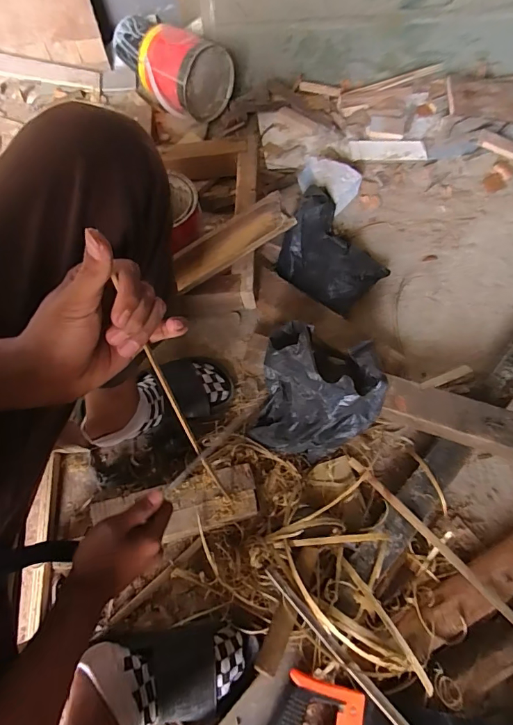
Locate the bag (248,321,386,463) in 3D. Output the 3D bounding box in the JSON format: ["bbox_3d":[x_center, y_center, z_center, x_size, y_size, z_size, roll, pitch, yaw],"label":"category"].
[{"bbox_3d":[0.095,0.038,0.655,0.173,0.159,0.192,14,68,4],"label":"bag"}]

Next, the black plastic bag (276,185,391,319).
[{"bbox_3d":[0.136,-0.215,0.834,0.219,0.094,0.165,42,73,16],"label":"black plastic bag"}]

